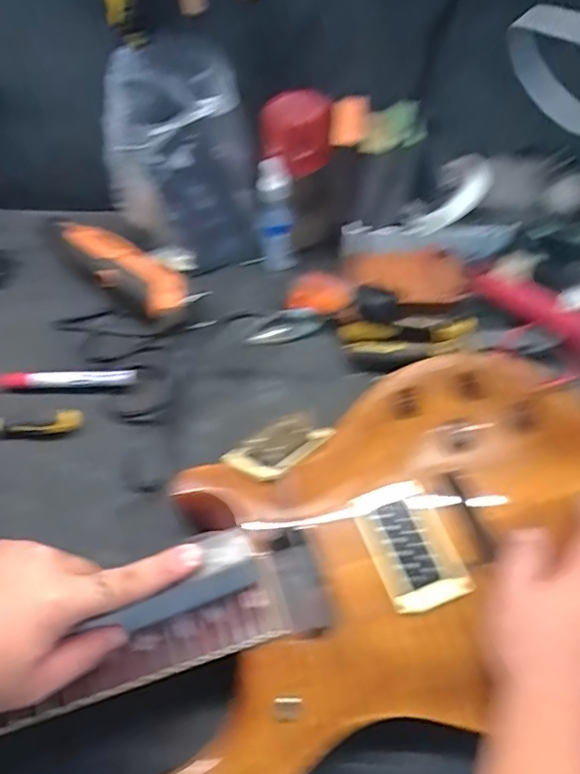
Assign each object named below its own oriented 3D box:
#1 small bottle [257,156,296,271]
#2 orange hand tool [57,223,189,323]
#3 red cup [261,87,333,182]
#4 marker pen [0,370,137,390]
[{"bbox_3d":[-0.015,-0.191,0.613,0.036,0.147,0.028,-2,58,0],"label":"small bottle"},{"bbox_3d":[-0.186,-0.140,0.620,0.196,0.034,0.068,37,66,22],"label":"orange hand tool"},{"bbox_3d":[0.006,-0.260,0.567,0.070,0.055,0.061,-1,58,1],"label":"red cup"},{"bbox_3d":[-0.230,-0.008,0.566,0.144,0.017,0.015,-2,58,0],"label":"marker pen"}]

